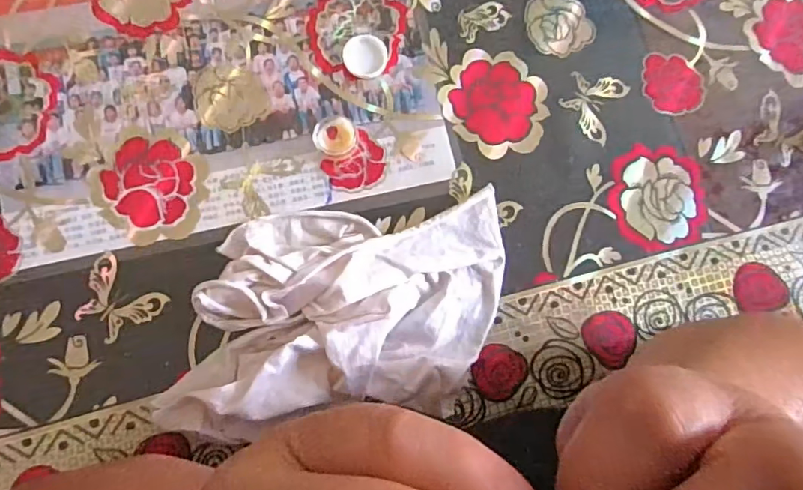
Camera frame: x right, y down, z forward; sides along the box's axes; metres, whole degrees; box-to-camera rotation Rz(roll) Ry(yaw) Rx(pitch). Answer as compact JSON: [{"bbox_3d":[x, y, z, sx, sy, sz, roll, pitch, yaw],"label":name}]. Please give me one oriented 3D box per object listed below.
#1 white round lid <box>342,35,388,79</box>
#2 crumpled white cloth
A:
[{"bbox_3d":[-0.026,-0.136,0.378,0.031,0.004,0.032,1,81,-4],"label":"white round lid"},{"bbox_3d":[-0.036,0.043,0.327,0.213,0.044,0.140,-4,82,-5],"label":"crumpled white cloth"}]

